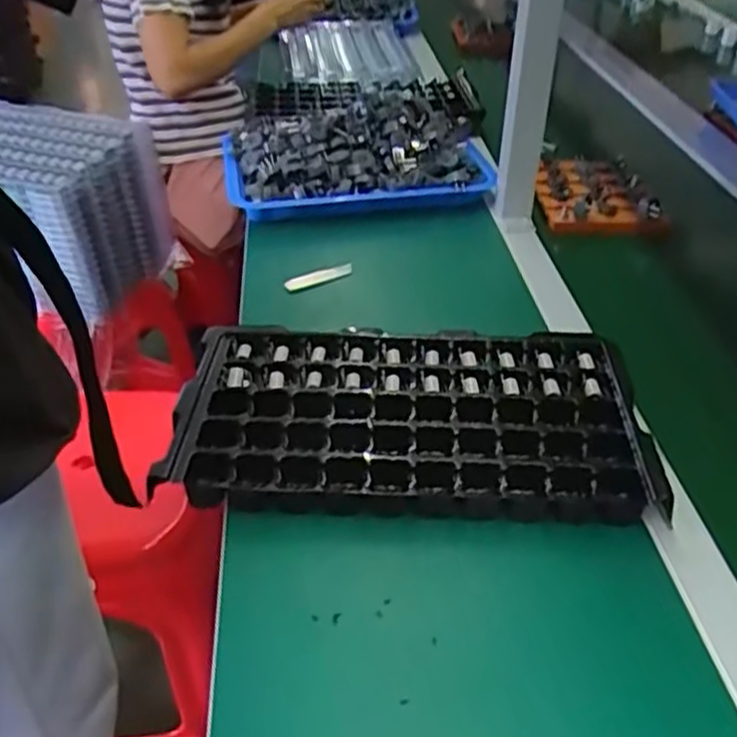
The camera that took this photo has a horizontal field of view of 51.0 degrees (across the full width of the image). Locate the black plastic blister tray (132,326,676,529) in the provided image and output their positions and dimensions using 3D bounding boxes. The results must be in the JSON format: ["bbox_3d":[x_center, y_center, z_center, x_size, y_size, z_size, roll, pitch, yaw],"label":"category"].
[{"bbox_3d":[0.034,0.039,0.613,0.347,0.044,0.189,1,36,2],"label":"black plastic blister tray"}]

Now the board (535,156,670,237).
[{"bbox_3d":[0.283,-0.218,0.968,0.147,0.043,0.148,3,32,-1],"label":"board"}]

